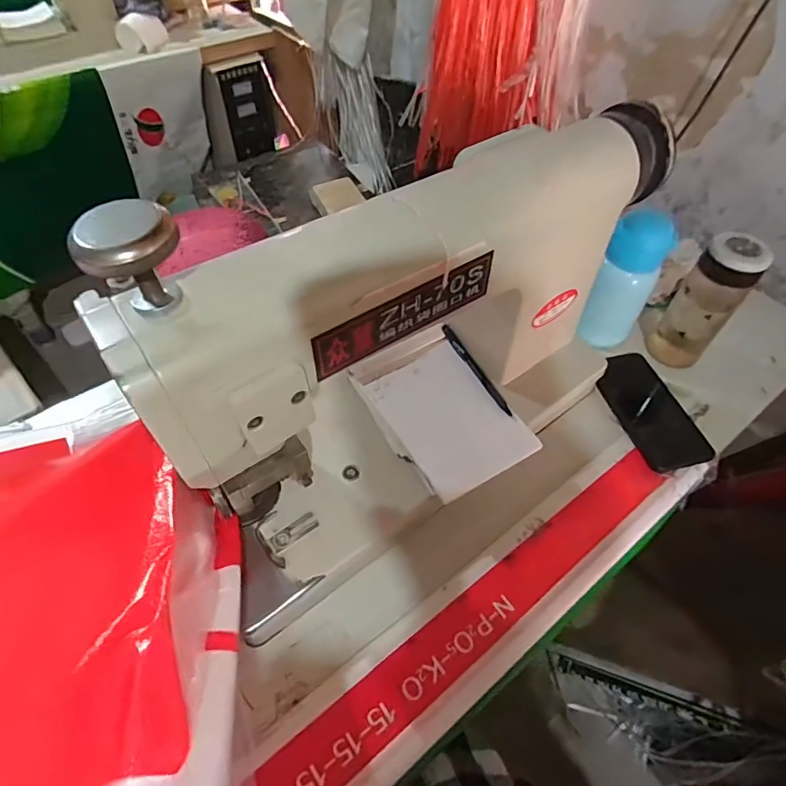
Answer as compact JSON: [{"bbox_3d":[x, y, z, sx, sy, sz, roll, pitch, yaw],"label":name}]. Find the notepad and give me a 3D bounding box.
[{"bbox_3d":[0.049,0.015,0.547,0.131,0.024,0.194,-28,59,-21],"label":"notepad"}]

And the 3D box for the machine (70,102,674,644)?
[{"bbox_3d":[0.048,-0.050,0.459,0.511,0.263,0.176,-31,60,-23],"label":"machine"}]

